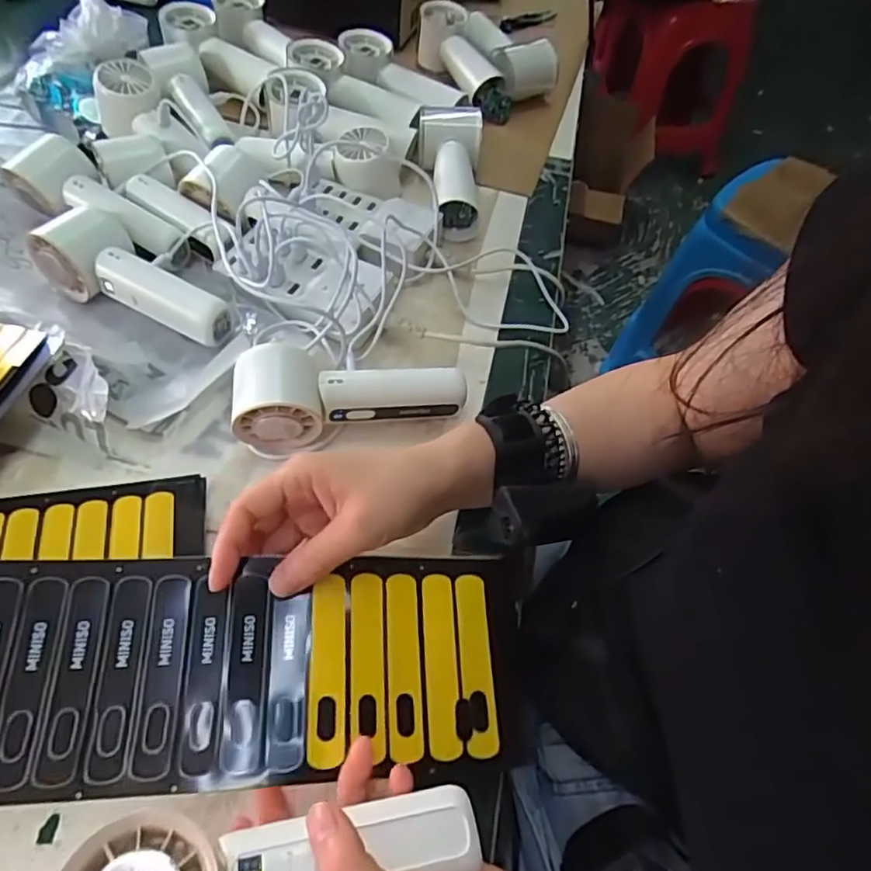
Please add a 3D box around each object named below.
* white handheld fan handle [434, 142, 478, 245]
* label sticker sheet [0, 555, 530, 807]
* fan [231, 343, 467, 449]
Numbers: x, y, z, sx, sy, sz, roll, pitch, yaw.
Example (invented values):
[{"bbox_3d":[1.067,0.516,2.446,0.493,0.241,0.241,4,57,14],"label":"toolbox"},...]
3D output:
[{"bbox_3d":[0.020,-0.228,0.580,0.042,0.044,0.098,4,54,-2],"label":"white handheld fan handle"},{"bbox_3d":[-0.106,0.112,0.305,0.309,0.010,0.105,2,61,-11],"label":"label sticker sheet"},{"bbox_3d":[-0.056,-0.031,0.423,0.154,0.049,0.053,-7,58,-9],"label":"fan"}]

